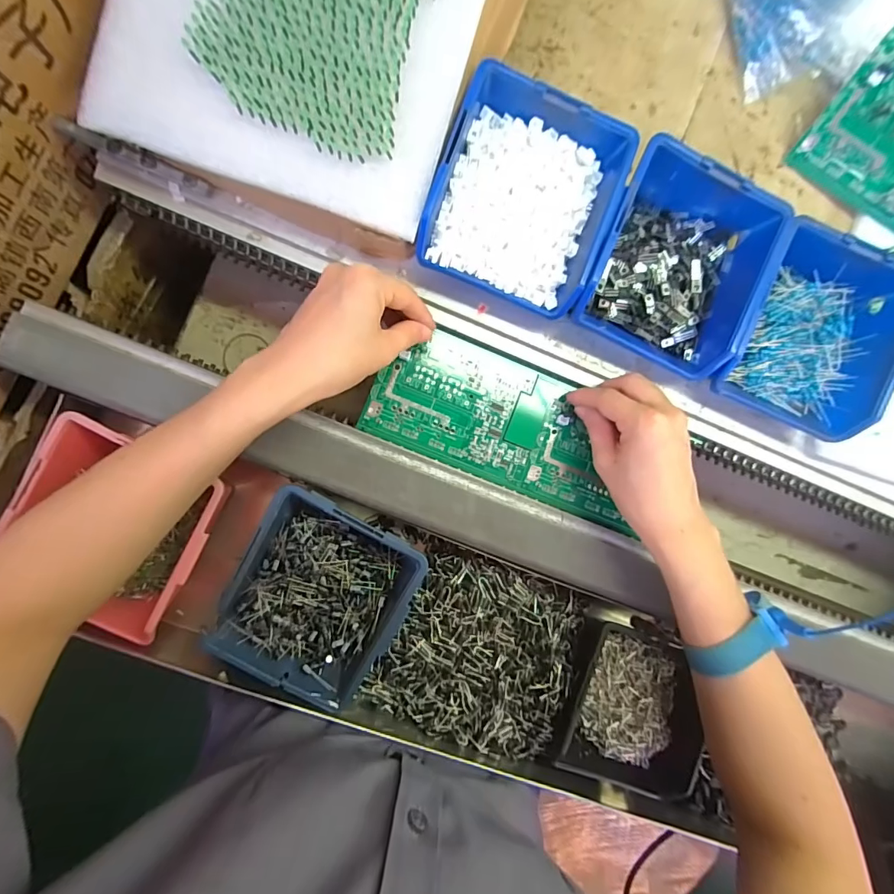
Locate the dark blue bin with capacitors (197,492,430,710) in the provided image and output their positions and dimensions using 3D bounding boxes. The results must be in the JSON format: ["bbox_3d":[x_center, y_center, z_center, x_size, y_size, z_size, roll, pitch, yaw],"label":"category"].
[{"bbox_3d":[-0.095,0.113,0.331,0.120,0.039,0.136,27,86,-5],"label":"dark blue bin with capacitors"}]

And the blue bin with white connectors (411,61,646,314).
[{"bbox_3d":[0.051,-0.174,0.314,0.118,0.054,0.133,20,94,-11],"label":"blue bin with white connectors"}]

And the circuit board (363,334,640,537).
[{"bbox_3d":[0.050,-0.014,0.350,0.212,0.006,0.097,27,85,-5],"label":"circuit board"}]

